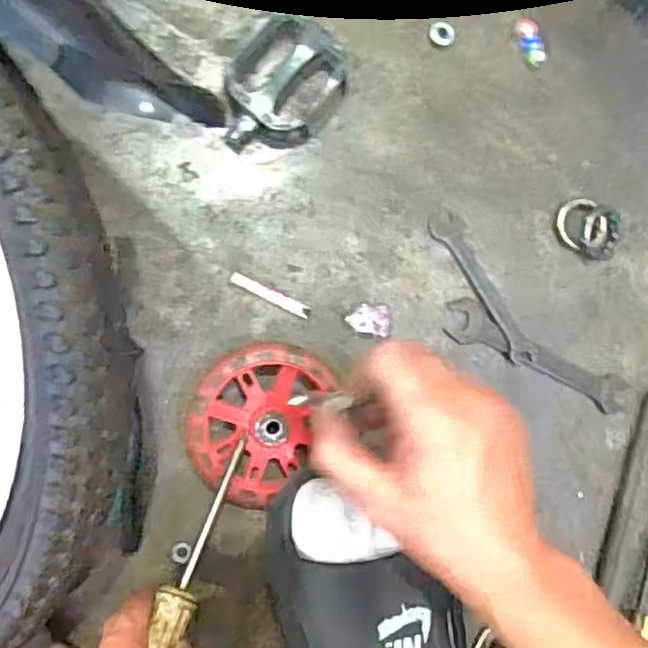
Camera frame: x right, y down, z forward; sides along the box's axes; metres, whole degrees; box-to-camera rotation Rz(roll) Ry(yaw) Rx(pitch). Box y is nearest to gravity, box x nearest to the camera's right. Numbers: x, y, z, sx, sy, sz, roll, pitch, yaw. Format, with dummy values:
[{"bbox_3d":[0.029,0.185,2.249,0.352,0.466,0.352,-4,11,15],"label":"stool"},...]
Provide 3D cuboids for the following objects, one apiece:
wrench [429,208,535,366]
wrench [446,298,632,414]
[{"bbox_3d":[0.111,-0.026,0.457,0.022,0.009,0.118,-33,94,-7],"label":"wrench"},{"bbox_3d":[0.149,0.022,0.464,0.141,0.011,0.029,25,87,-8],"label":"wrench"}]

